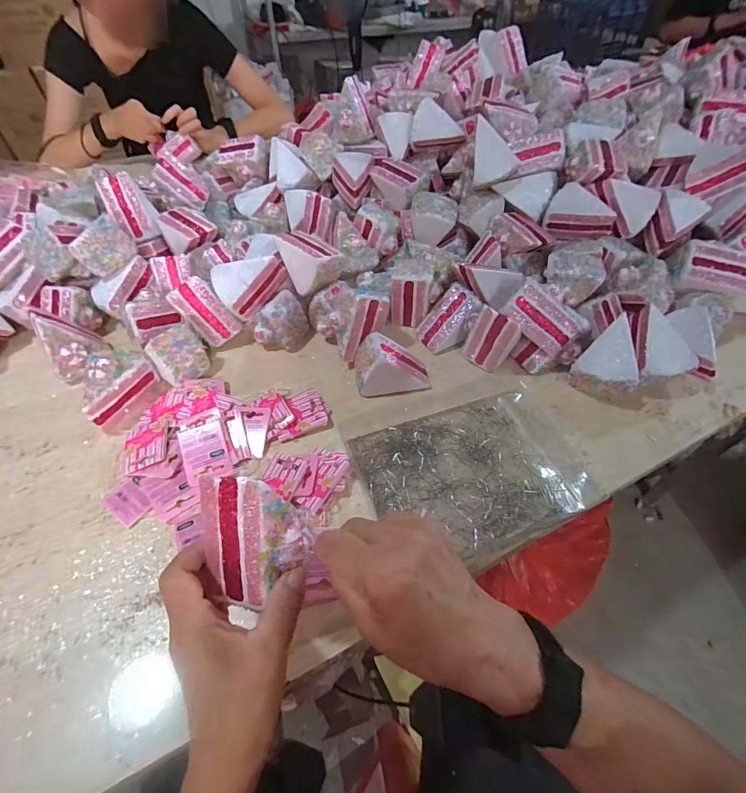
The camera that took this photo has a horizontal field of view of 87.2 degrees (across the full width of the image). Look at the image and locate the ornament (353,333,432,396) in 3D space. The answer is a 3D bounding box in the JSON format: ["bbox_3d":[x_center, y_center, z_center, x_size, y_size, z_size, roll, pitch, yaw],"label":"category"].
[{"bbox_3d":[0.025,-0.040,0.485,0.091,0.065,0.061,-3,50,-3],"label":"ornament"}]

